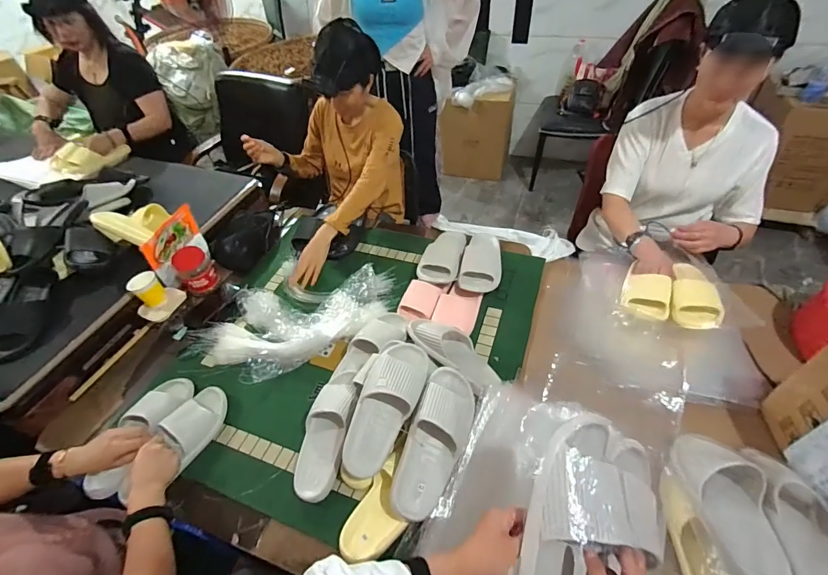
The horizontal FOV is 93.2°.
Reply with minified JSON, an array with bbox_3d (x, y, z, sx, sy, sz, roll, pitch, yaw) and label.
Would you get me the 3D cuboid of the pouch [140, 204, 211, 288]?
[{"bbox_3d":[-0.682,-0.118,1.126,0.034,0.172,0.178,19,51,20],"label":"pouch"}]

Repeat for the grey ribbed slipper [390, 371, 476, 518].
[{"bbox_3d":[0.039,0.282,0.728,0.103,0.067,0.269,16,67,18],"label":"grey ribbed slipper"}]

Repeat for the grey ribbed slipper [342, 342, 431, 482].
[{"bbox_3d":[-0.054,0.228,0.758,0.103,0.088,0.264,17,66,19],"label":"grey ribbed slipper"}]

